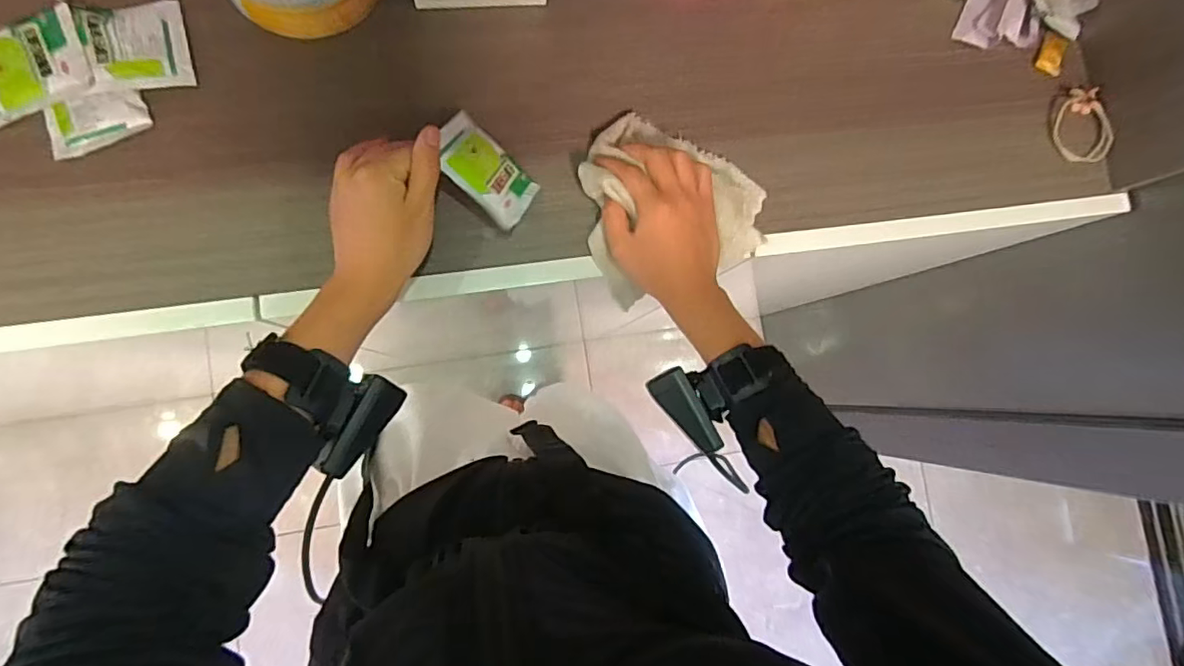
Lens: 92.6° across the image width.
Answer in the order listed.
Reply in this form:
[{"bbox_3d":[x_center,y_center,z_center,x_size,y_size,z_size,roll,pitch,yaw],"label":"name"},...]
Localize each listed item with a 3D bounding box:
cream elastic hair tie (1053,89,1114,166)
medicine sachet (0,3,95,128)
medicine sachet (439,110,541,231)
[{"bbox_3d":[0.479,-0.202,0.552,0.053,0.020,0.069,3,84,-8],"label":"cream elastic hair tie"},{"bbox_3d":[-0.404,-0.190,0.403,0.084,0.009,0.065,-24,88,-10],"label":"medicine sachet"},{"bbox_3d":[-0.080,-0.121,0.422,0.082,0.006,0.069,43,41,-19],"label":"medicine sachet"}]

